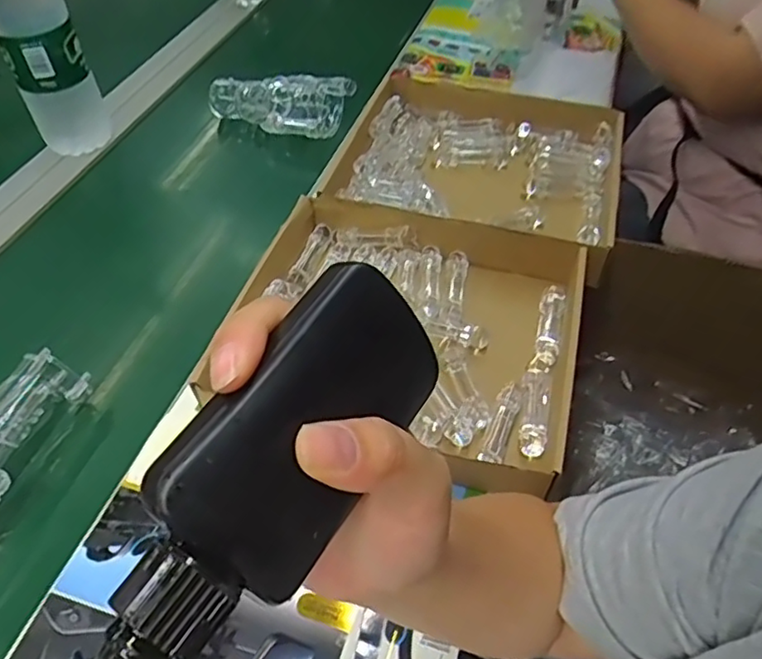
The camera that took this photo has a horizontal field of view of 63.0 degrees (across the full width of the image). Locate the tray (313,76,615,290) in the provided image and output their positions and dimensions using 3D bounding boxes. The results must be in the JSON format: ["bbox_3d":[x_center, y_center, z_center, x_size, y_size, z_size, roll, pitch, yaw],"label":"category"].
[{"bbox_3d":[0.120,-0.198,0.758,0.310,0.090,0.300,13,50,12],"label":"tray"}]

